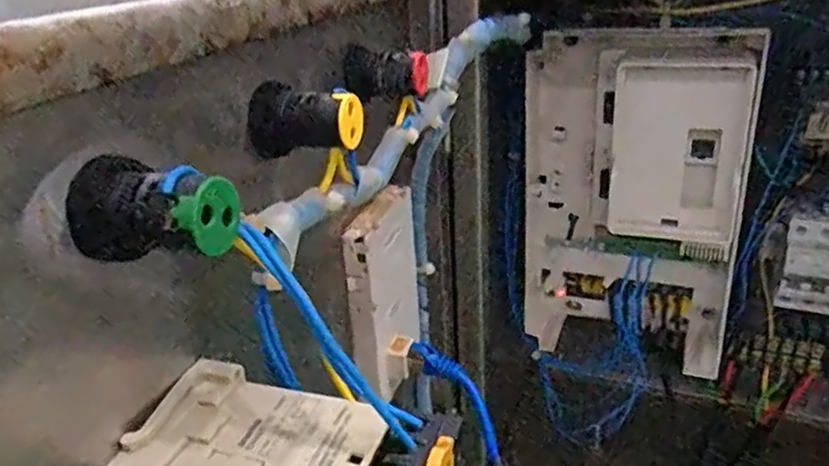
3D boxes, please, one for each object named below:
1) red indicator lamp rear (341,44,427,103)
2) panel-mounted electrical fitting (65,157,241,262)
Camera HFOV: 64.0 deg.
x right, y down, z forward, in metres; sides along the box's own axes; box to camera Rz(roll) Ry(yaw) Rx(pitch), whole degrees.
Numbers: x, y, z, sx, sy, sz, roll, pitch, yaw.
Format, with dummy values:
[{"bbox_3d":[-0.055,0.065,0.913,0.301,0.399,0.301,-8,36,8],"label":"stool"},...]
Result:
[{"bbox_3d":[-0.013,-0.079,0.325,0.038,0.026,0.023,-3,24,3],"label":"red indicator lamp rear"},{"bbox_3d":[-0.067,-0.005,0.172,0.038,0.027,0.020,3,25,14],"label":"panel-mounted electrical fitting"}]

